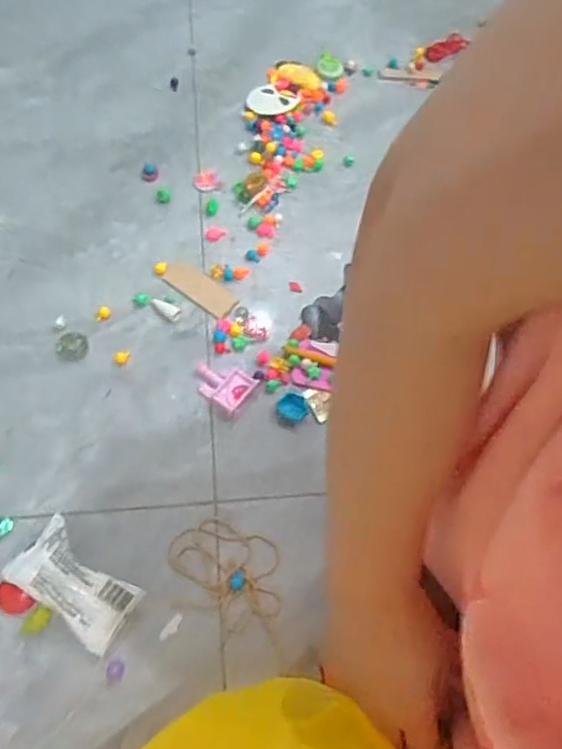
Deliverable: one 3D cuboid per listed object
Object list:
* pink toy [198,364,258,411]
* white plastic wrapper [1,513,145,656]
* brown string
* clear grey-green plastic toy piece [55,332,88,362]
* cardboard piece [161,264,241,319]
[{"bbox_3d":[-0.054,0.008,0.531,0.054,0.012,0.039,35,67,13],"label":"pink toy"},{"bbox_3d":[-0.158,0.159,0.441,0.098,0.036,0.055,32,67,12],"label":"white plastic wrapper"},{"bbox_3d":[-0.035,0.163,0.466,0.118,0.005,0.072,29,66,10],"label":"brown string"},{"bbox_3d":[-0.196,-0.027,0.540,0.028,0.004,0.030,-27,69,-15],"label":"clear grey-green plastic toy piece"},{"bbox_3d":[-0.082,-0.087,0.580,0.079,0.004,0.029,35,66,8],"label":"cardboard piece"}]

